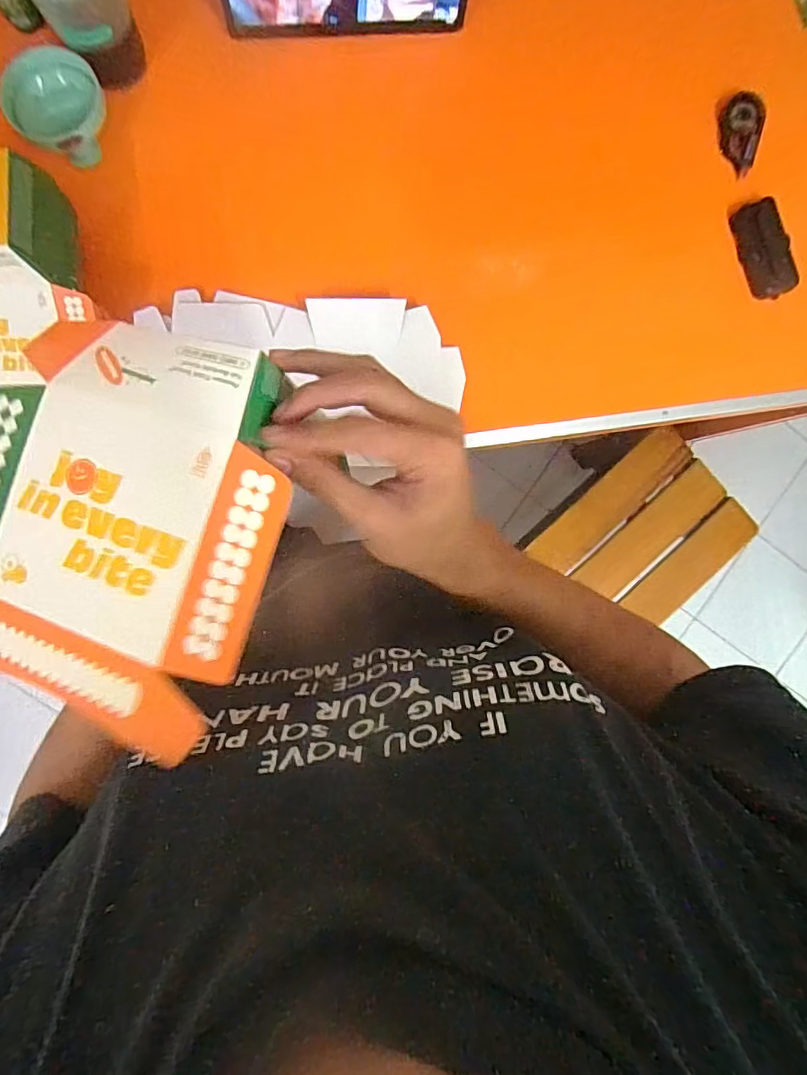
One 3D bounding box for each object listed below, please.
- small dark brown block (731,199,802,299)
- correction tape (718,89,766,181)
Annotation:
[{"bbox_3d":[0.415,-0.330,0.634,0.048,0.024,0.106,-20,93,-3],"label":"small dark brown block"},{"bbox_3d":[0.388,-0.467,0.633,0.047,0.021,0.089,6,91,-4],"label":"correction tape"}]

